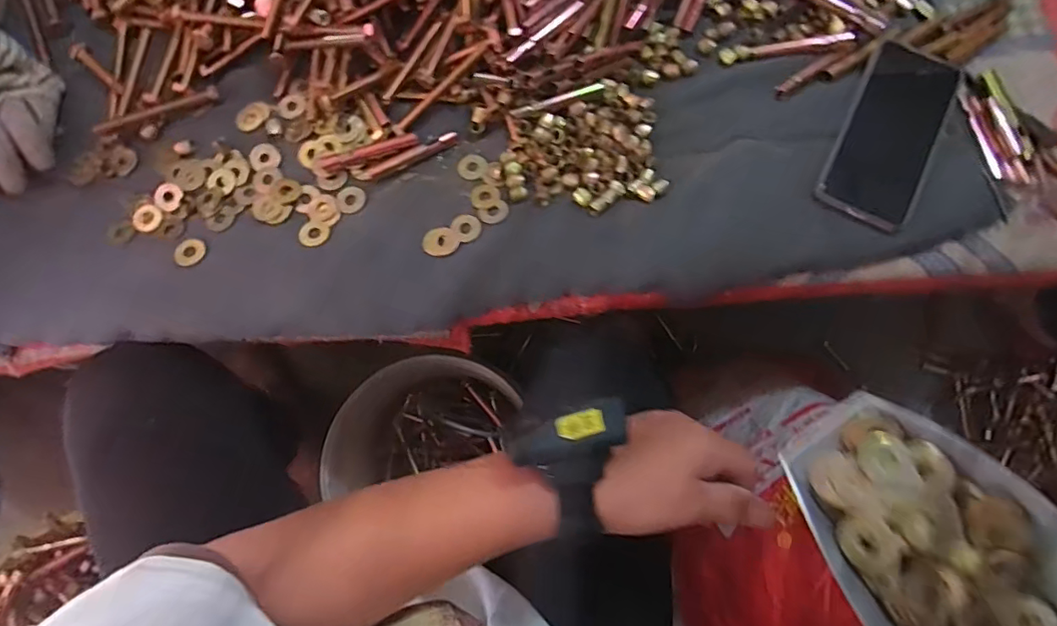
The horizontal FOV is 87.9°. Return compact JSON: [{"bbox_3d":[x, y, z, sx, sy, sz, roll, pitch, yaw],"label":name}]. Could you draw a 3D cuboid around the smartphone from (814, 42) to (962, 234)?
[{"bbox_3d":[0.307,-0.155,0.467,0.074,0.014,0.177,28,80,6],"label":"smartphone"}]

